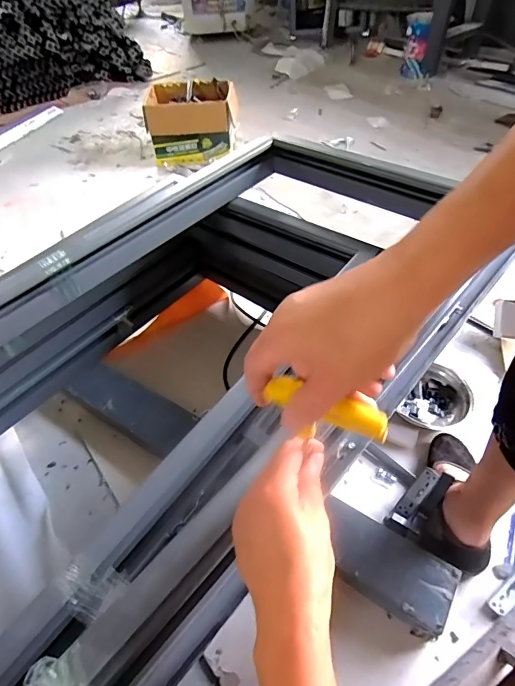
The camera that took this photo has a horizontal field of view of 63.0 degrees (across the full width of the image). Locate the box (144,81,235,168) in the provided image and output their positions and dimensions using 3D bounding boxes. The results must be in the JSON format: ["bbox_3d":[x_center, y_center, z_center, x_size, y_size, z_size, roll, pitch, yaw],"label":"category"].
[{"bbox_3d":[-0.265,-0.899,1.727,0.355,0.235,0.225,1,49,3],"label":"box"}]

